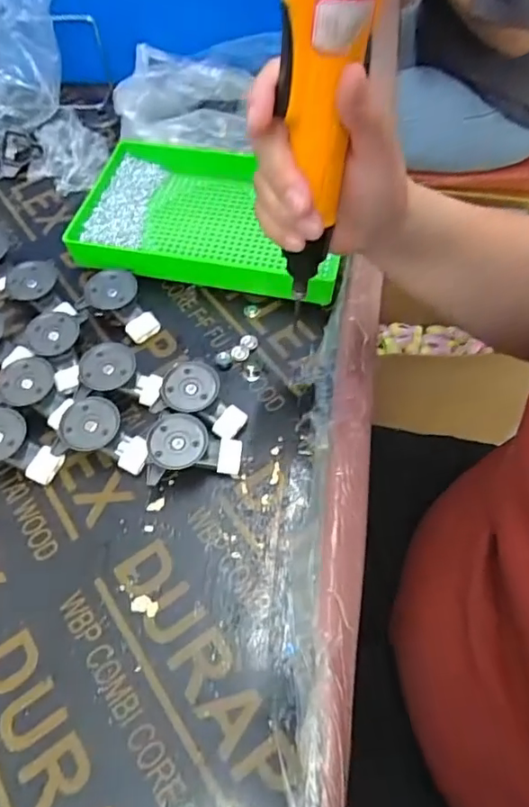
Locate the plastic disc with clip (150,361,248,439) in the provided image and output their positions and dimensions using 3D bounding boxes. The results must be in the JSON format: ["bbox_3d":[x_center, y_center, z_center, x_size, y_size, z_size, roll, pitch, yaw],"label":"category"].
[{"bbox_3d":[-0.046,-0.003,0.419,0.067,0.029,0.044,18,62,12],"label":"plastic disc with clip"}]

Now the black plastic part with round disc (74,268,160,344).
[{"bbox_3d":[-0.124,-0.082,0.469,0.047,0.030,0.068,-38,65,-19],"label":"black plastic part with round disc"}]

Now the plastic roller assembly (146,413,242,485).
[{"bbox_3d":[-0.051,0.035,0.397,0.065,0.028,0.047,-3,59,0],"label":"plastic roller assembly"}]

